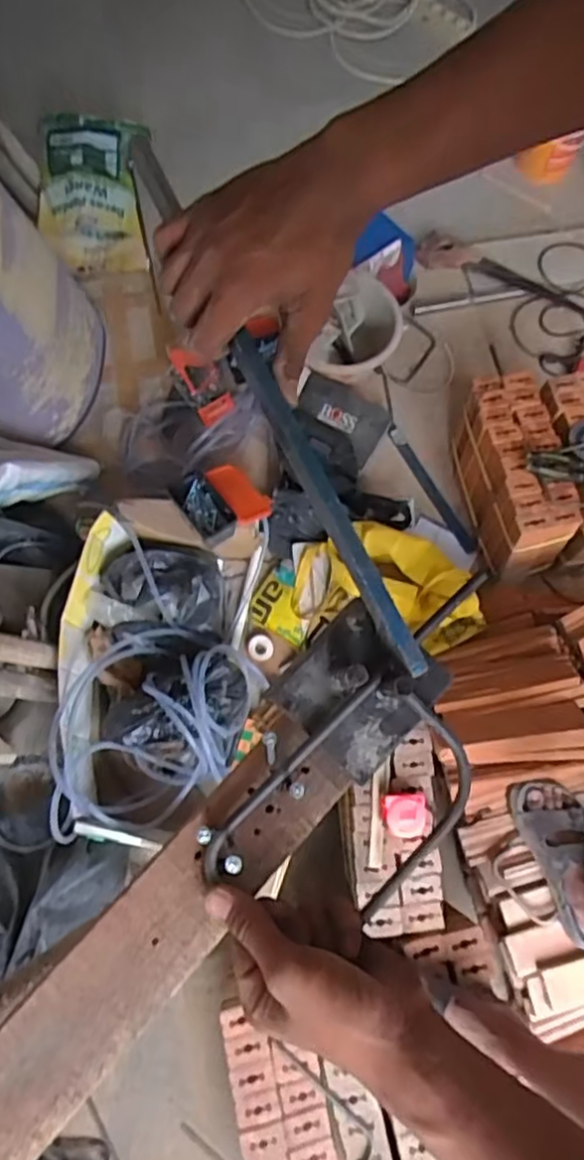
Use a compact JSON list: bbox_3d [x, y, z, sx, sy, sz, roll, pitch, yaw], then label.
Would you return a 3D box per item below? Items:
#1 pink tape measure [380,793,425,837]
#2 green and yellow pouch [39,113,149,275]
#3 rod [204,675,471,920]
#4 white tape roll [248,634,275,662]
[{"bbox_3d":[0.178,0.376,1.074,0.071,0.033,0.064,-1,73,-3],"label":"pink tape measure"},{"bbox_3d":[-0.484,-0.946,1.630,0.249,0.160,0.352,-2,73,-3],"label":"green and yellow pouch"},{"bbox_3d":[0.035,0.141,0.396,0.160,0.020,0.098,-42,79,-13],"label":"rod"},{"bbox_3d":[-0.062,0.137,1.373,0.051,0.015,0.055,1,73,-2],"label":"white tape roll"}]

